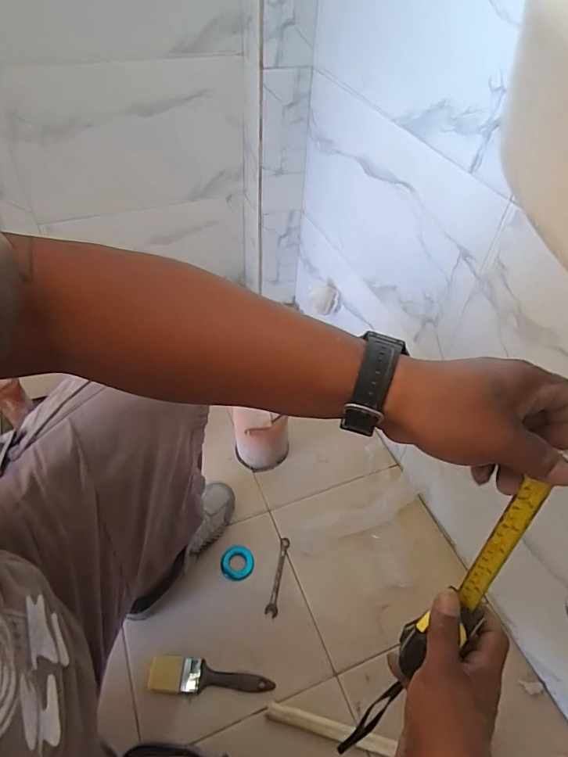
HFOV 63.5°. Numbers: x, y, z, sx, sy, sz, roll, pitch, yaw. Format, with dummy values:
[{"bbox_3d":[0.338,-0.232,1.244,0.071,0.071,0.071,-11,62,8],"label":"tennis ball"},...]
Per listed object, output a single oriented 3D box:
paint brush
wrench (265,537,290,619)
[{"bbox_3d":[-0.113,0.466,0.718,0.191,0.011,0.047,3,47,0],"label":"paint brush"},{"bbox_3d":[-0.010,0.356,0.829,0.020,0.007,0.135,9,47,6],"label":"wrench"}]

